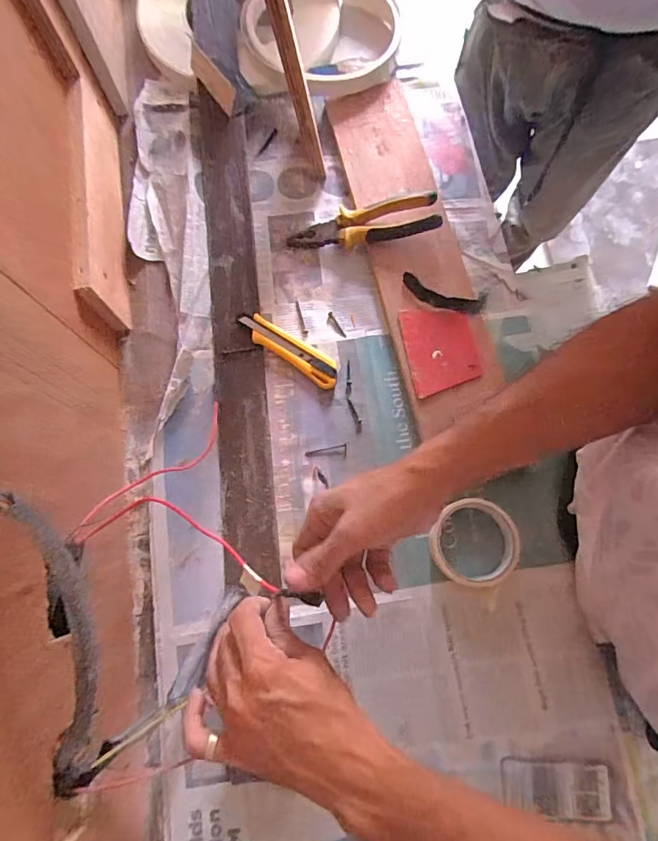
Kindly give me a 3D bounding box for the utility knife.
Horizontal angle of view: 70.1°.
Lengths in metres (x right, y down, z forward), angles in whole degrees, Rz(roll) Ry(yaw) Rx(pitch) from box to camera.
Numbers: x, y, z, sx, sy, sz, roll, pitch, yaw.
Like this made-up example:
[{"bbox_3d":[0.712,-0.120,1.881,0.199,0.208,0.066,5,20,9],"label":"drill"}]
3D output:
[{"bbox_3d":[-0.047,-0.088,0.575,0.138,0.012,0.036,35,77,8],"label":"utility knife"}]

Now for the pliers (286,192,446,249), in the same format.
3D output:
[{"bbox_3d":[0.043,-0.249,0.598,0.189,0.015,0.050,-9,74,10],"label":"pliers"}]

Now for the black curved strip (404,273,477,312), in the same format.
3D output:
[{"bbox_3d":[0.134,-0.152,0.575,0.097,0.013,0.025,28,76,7],"label":"black curved strip"}]

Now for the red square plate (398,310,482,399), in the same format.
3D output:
[{"bbox_3d":[0.135,-0.087,0.566,0.083,0.004,0.107,-9,74,-3],"label":"red square plate"}]

